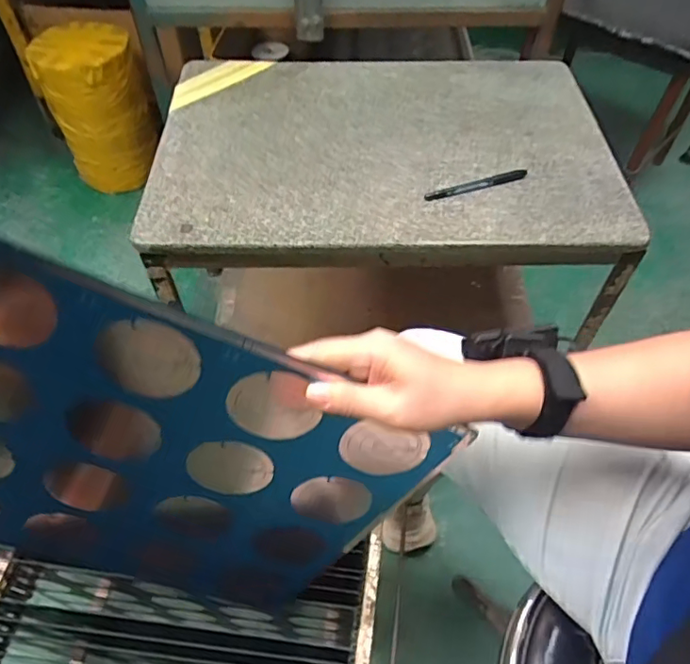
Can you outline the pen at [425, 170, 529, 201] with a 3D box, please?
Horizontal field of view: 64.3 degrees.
[{"bbox_3d":[0.168,-0.188,0.700,0.142,0.010,0.014,-15,54,-13],"label":"pen"}]

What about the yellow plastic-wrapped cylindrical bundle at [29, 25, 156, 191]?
[{"bbox_3d":[-0.633,-0.569,1.408,0.215,0.323,0.244,-25,57,-18],"label":"yellow plastic-wrapped cylindrical bundle"}]

